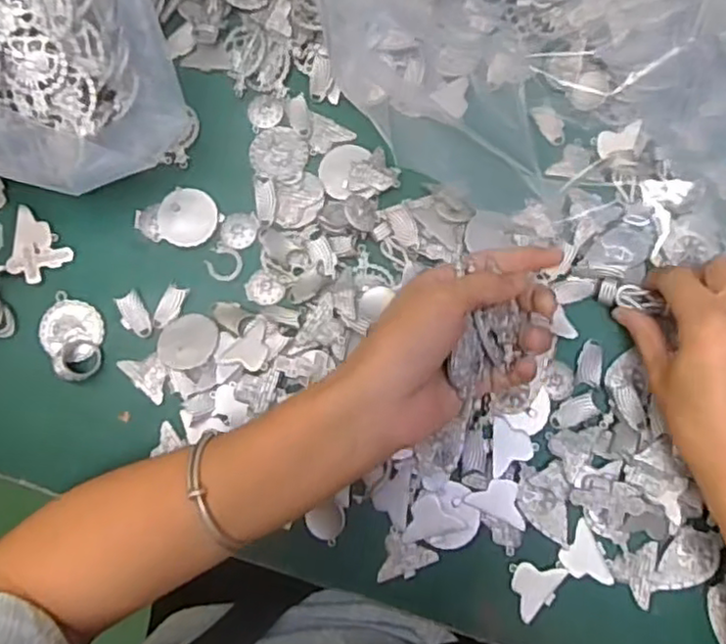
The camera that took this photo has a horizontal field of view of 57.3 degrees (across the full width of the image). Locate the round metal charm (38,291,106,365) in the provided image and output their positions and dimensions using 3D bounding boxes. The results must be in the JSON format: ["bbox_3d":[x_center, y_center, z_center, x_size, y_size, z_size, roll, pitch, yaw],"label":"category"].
[{"bbox_3d":[-0.178,0.004,0.407,0.035,0.007,0.037,0,79,1],"label":"round metal charm"}]

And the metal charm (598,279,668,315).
[{"bbox_3d":[0.158,-0.014,0.391,0.037,0.008,0.014,18,80,6],"label":"metal charm"}]

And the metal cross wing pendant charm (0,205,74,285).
[{"bbox_3d":[-0.204,-0.045,0.416,0.039,0.009,0.043,18,80,4],"label":"metal cross wing pendant charm"}]

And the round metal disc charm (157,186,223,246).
[{"bbox_3d":[-0.110,-0.066,0.417,0.036,0.009,0.036,0,79,1],"label":"round metal disc charm"}]

